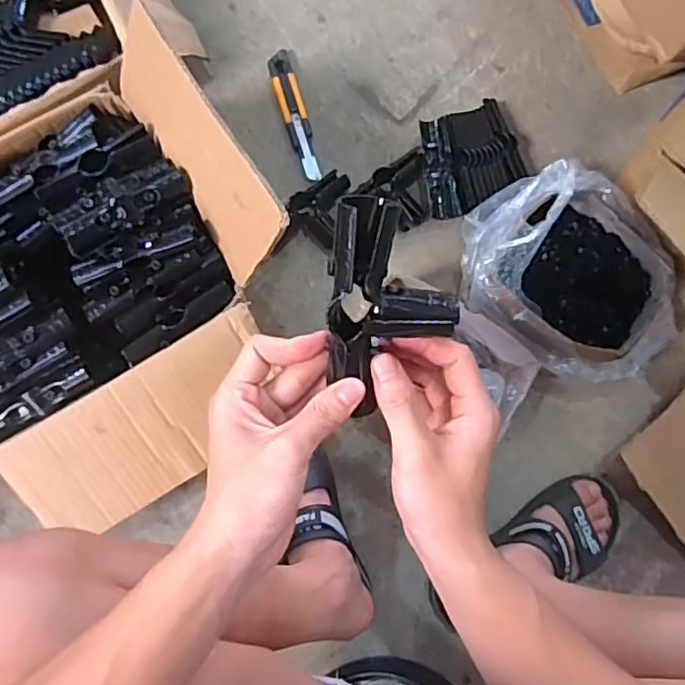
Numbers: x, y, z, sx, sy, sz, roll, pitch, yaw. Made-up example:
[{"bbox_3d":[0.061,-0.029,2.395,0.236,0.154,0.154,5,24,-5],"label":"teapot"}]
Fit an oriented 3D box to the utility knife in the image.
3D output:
[{"bbox_3d":[-0.063,-0.304,0.834,0.033,0.012,0.185,-15,83,-6],"label":"utility knife"}]

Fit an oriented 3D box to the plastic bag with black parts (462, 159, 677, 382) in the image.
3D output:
[{"bbox_3d":[0.274,-0.077,0.759,0.214,0.133,0.268,-41,86,-8],"label":"plastic bag with black parts"}]

